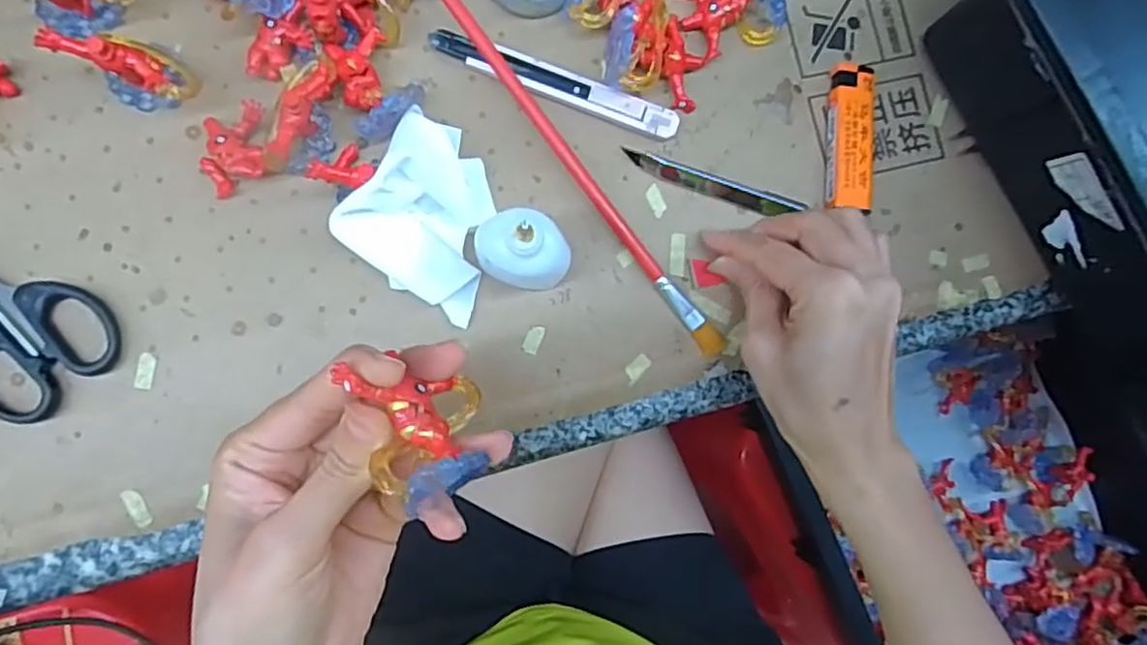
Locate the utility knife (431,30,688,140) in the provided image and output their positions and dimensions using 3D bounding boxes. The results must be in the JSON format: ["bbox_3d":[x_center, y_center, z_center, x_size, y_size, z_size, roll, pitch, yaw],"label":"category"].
[{"bbox_3d":[-0.009,-0.122,0.353,0.132,0.013,0.017,18,85,-6],"label":"utility knife"}]

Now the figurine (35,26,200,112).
[{"bbox_3d":[-0.201,-0.115,0.311,0.050,0.049,0.026,25,84,-5],"label":"figurine"}]

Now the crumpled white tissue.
[{"bbox_3d":[-0.064,-0.052,0.323,0.071,0.046,0.077,32,83,-5],"label":"crumpled white tissue"}]

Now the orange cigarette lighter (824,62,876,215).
[{"bbox_3d":[0.149,-0.100,0.368,0.022,0.017,0.077,4,86,-7],"label":"orange cigarette lighter"}]

